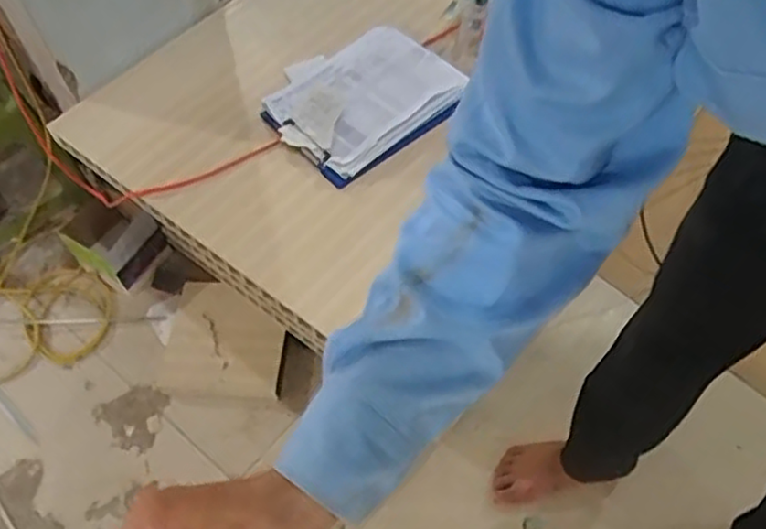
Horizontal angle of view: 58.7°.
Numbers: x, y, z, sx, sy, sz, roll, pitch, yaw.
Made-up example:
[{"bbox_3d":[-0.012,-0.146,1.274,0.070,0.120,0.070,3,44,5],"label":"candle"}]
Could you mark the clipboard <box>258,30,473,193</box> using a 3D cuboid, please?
[{"bbox_3d":[-0.041,-0.296,1.189,0.298,0.029,0.281,-34,59,-18],"label":"clipboard"}]

